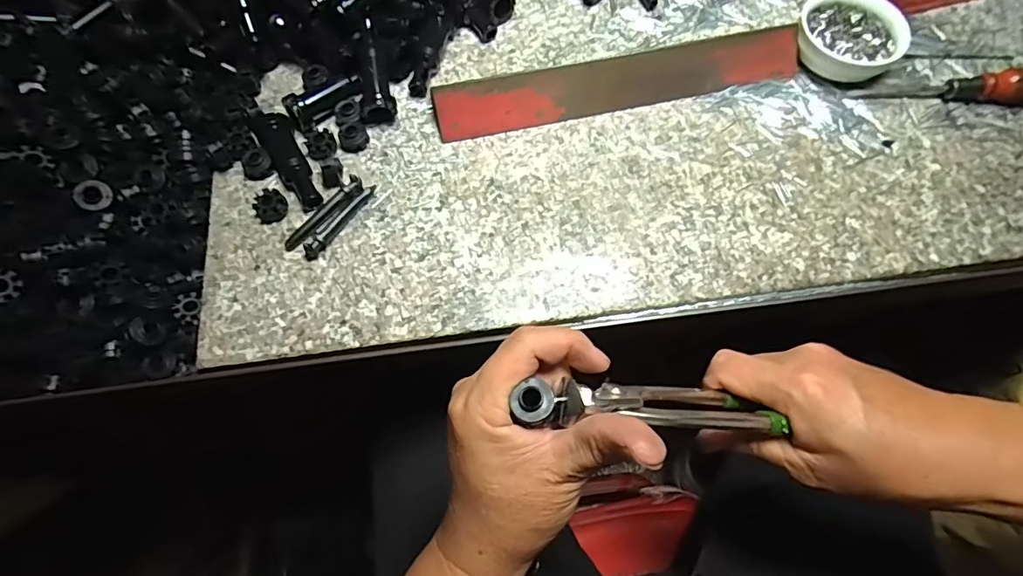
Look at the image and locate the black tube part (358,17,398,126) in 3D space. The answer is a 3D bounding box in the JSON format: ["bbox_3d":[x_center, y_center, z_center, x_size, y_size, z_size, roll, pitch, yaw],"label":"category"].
[{"bbox_3d":[-0.095,-0.149,0.351,0.022,0.020,0.070,-11,87,-5],"label":"black tube part"}]

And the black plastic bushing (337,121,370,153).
[{"bbox_3d":[-0.107,-0.101,0.345,0.018,0.012,0.016,-3,67,-2],"label":"black plastic bushing"}]

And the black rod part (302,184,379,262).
[{"bbox_3d":[-0.106,-0.042,0.322,0.008,0.010,0.062,32,70,12],"label":"black rod part"}]

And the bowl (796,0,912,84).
[{"bbox_3d":[0.237,-0.177,0.367,0.064,0.029,0.071,-37,72,-15],"label":"bowl"}]

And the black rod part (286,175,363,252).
[{"bbox_3d":[-0.117,-0.047,0.325,0.013,0.007,0.062,34,71,13],"label":"black rod part"}]

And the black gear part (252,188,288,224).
[{"bbox_3d":[-0.151,-0.050,0.323,0.020,0.014,0.018,-38,73,-15],"label":"black gear part"}]

